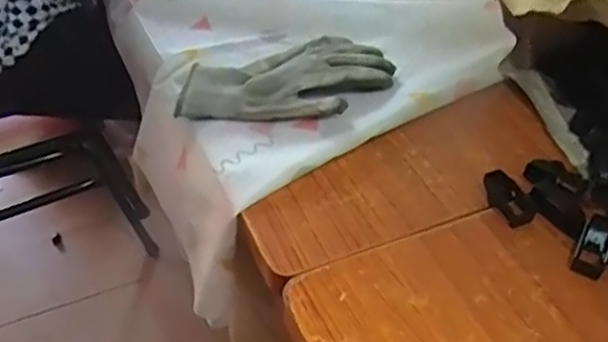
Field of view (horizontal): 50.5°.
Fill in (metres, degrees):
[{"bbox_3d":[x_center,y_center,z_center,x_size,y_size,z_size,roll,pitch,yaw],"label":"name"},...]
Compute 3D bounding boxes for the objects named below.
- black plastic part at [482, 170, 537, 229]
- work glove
[{"bbox_3d":[0.173,0.023,0.538,0.029,0.018,0.048,-12,44,-13],"label":"black plastic part"},{"bbox_3d":[-0.014,-0.092,0.646,0.203,0.030,0.114,1,43,1],"label":"work glove"}]

